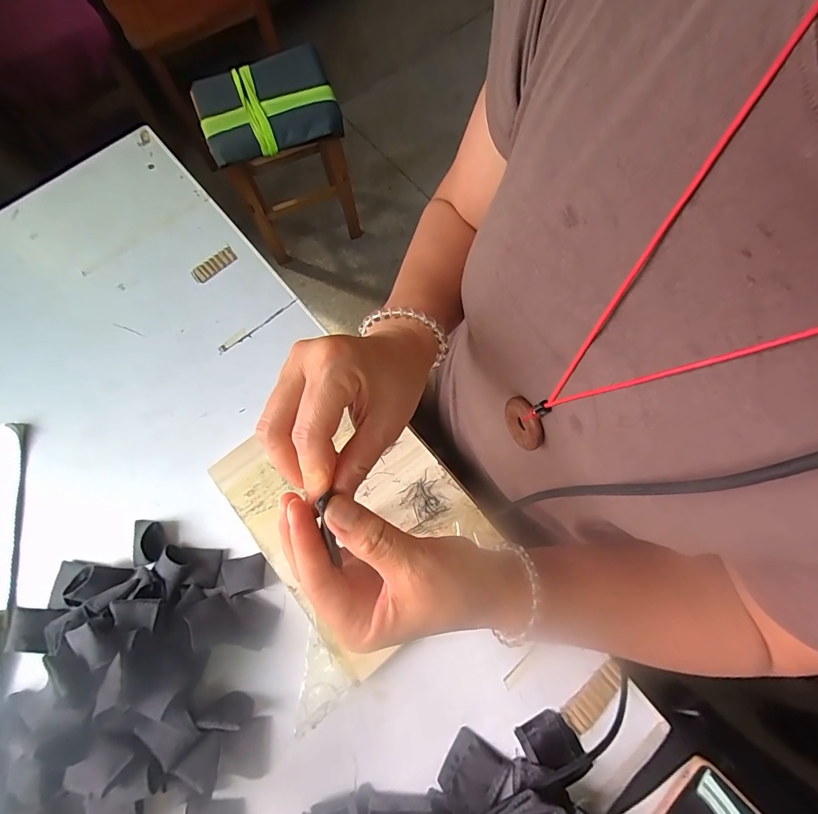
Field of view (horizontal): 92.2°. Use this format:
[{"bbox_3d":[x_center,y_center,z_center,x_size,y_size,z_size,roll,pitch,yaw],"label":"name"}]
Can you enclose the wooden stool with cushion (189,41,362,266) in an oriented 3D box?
[{"bbox_3d":[-0.336,-0.673,1.130,0.338,0.463,0.284,-28,76,-6],"label":"wooden stool with cushion"}]

